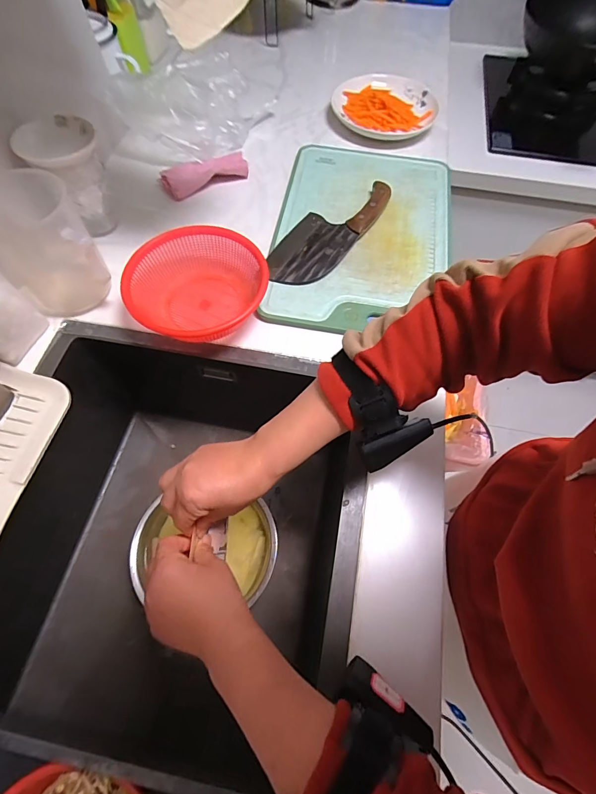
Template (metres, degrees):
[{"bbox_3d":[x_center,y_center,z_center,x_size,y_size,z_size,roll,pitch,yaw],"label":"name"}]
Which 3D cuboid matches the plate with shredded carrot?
[{"bbox_3d":[0.185,-0.628,0.797,0.216,0.032,0.237,0,63,0],"label":"plate with shredded carrot"}]

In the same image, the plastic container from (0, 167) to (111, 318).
[{"bbox_3d":[-0.313,-0.182,0.470,0.103,0.144,0.099,-27,66,-14],"label":"plastic container"}]

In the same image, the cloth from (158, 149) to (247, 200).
[{"bbox_3d":[-0.160,-0.387,0.640,0.153,0.012,0.061,-29,87,-18],"label":"cloth"}]

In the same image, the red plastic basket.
[{"bbox_3d":[-0.139,-0.157,0.501,0.176,0.065,0.174,-27,66,-14],"label":"red plastic basket"}]

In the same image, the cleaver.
[{"bbox_3d":[0.049,-0.260,0.569,0.095,0.020,0.256,34,67,15],"label":"cleaver"}]

